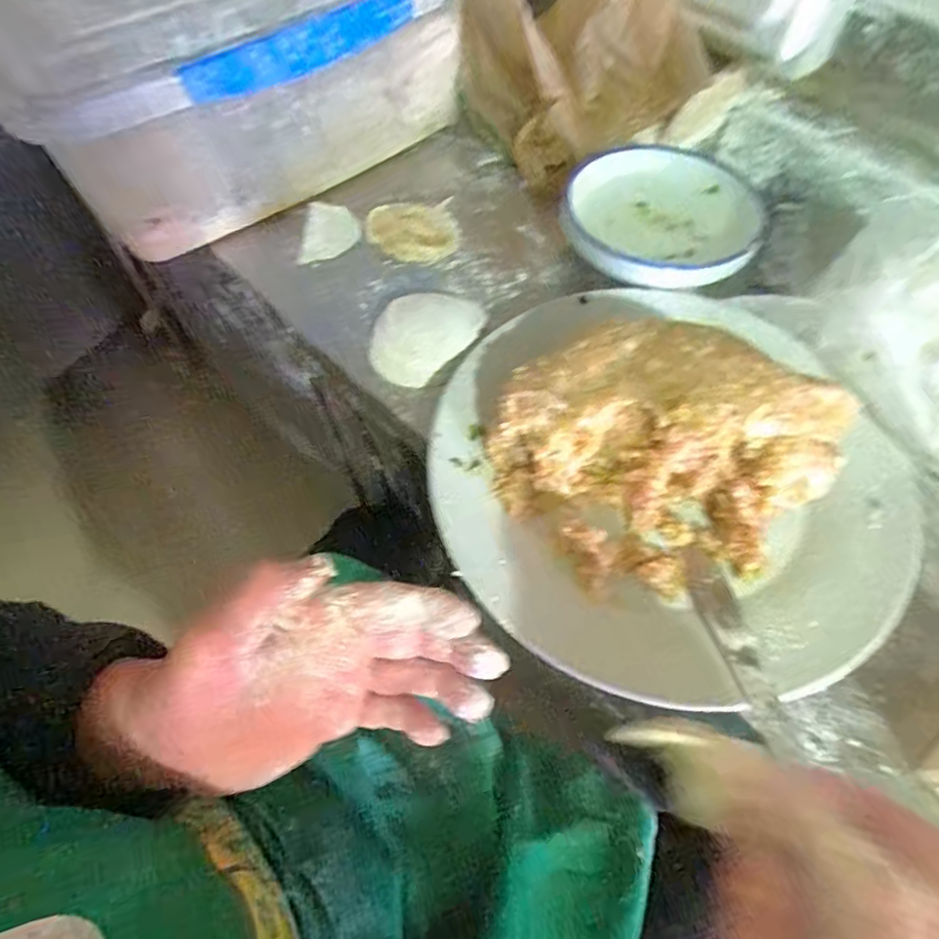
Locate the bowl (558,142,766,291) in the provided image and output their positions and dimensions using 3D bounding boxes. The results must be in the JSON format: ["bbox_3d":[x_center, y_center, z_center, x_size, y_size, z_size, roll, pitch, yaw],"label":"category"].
[{"bbox_3d":[0.157,-0.201,0.469,0.157,0.049,0.144,-1,62,2],"label":"bowl"}]

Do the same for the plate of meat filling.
[{"bbox_3d":[0.114,-0.007,0.344,0.264,0.098,0.277,-1,62,2],"label":"plate of meat filling"}]

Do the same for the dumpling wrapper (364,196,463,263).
[{"bbox_3d":[-0.050,-0.214,0.503,0.079,0.005,0.079,-10,62,-3],"label":"dumpling wrapper"}]

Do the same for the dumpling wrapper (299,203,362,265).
[{"bbox_3d":[-0.121,-0.211,0.501,0.048,0.010,0.066,3,62,4],"label":"dumpling wrapper"}]

